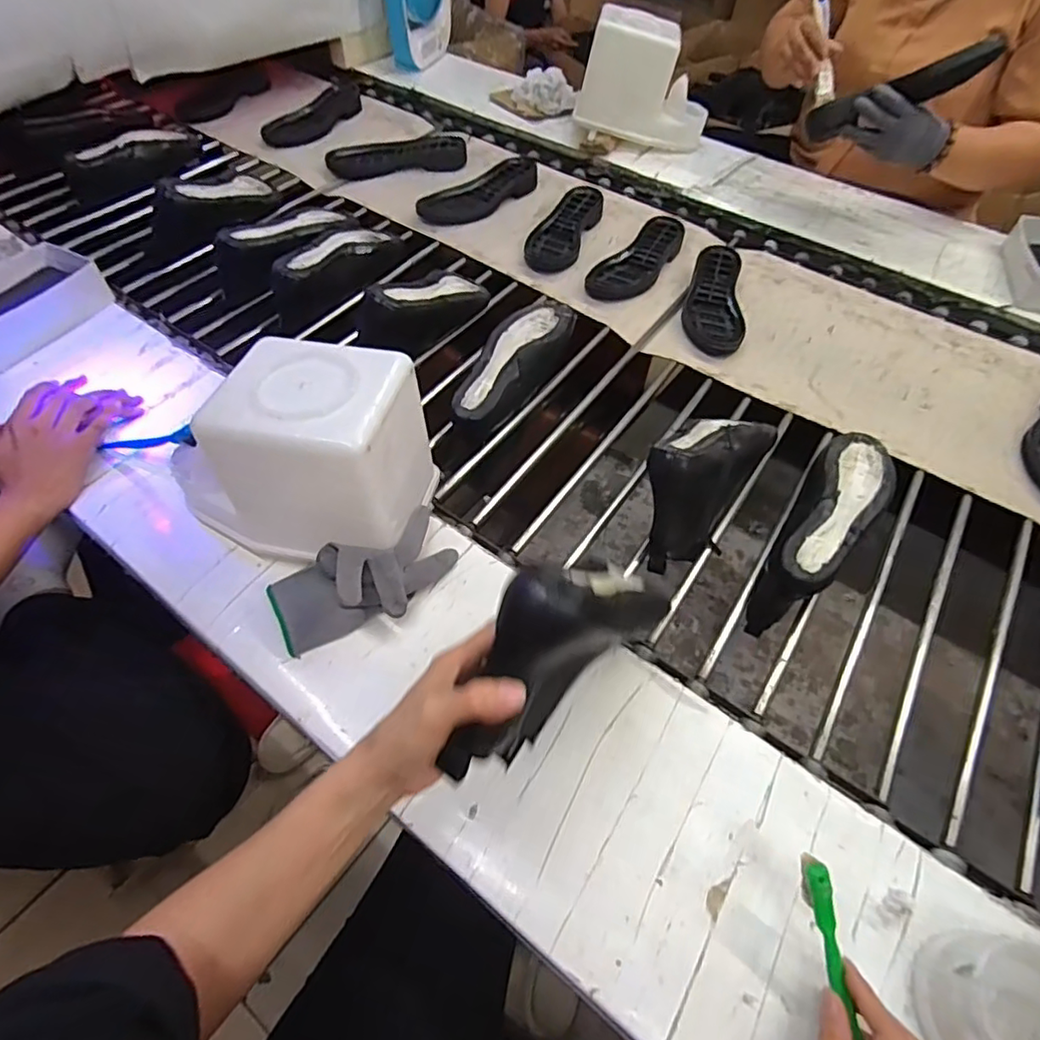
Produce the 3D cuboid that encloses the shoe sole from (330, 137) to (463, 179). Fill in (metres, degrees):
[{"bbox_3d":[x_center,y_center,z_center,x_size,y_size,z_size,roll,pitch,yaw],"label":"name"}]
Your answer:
[{"bbox_3d":[-0.236,-0.702,1.138,0.257,0.035,0.112,-12,56,-11],"label":"shoe sole"}]

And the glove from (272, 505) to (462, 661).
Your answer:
[{"bbox_3d":[-0.142,0.051,0.545,0.169,0.065,0.085,-24,59,-19],"label":"glove"}]

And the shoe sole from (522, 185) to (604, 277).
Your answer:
[{"bbox_3d":[0.073,-0.495,1.004,0.091,0.039,0.229,19,56,11],"label":"shoe sole"}]

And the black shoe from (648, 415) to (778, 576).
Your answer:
[{"bbox_3d":[0.207,-0.053,0.663,0.109,0.103,0.228,26,58,16],"label":"black shoe"}]

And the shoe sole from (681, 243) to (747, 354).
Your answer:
[{"bbox_3d":[0.305,-0.341,0.907,0.091,0.035,0.227,16,55,9],"label":"shoe sole"}]

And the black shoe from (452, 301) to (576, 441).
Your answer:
[{"bbox_3d":[-0.012,-0.200,0.767,0.079,0.073,0.215,32,59,19],"label":"black shoe"}]

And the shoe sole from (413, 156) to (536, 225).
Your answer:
[{"bbox_3d":[-0.065,-0.591,1.068,0.251,0.034,0.084,-36,63,-24],"label":"shoe sole"}]

